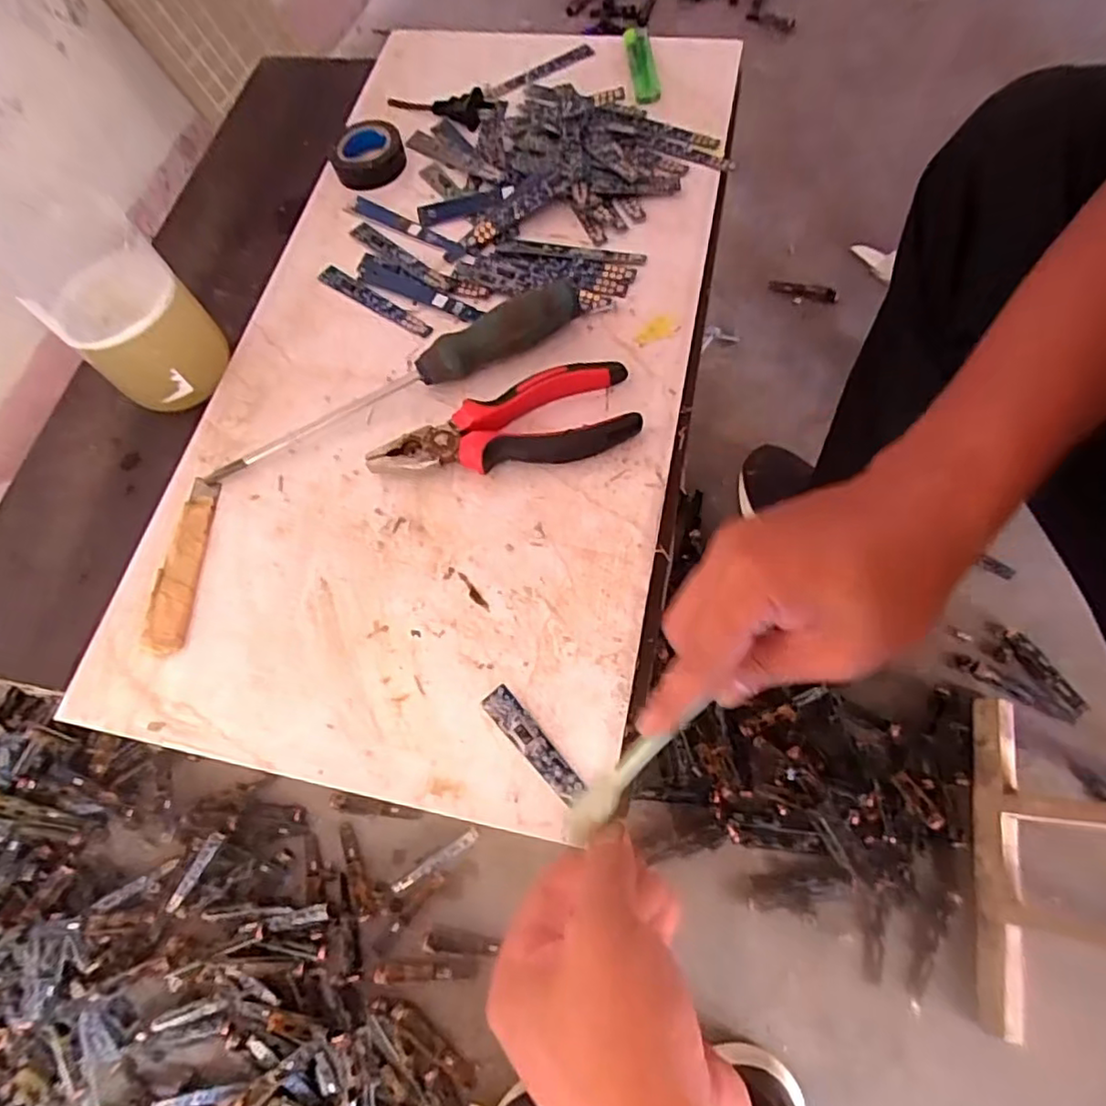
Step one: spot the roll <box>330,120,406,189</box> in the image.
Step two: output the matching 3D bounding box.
[{"bbox_3d":[-0.141,-0.304,0.489,0.054,0.020,0.054,-3,67,6],"label":"roll"}]

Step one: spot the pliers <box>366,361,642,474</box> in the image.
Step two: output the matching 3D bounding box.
[{"bbox_3d":[-0.029,-0.073,0.378,0.155,0.020,0.056,-15,66,1],"label":"pliers"}]

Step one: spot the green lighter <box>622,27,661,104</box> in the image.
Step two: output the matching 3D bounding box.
[{"bbox_3d":[0.069,-0.381,0.501,0.019,0.012,0.081,-8,66,4],"label":"green lighter"}]

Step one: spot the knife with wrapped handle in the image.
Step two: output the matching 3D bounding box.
[{"bbox_3d":[-0.216,0.006,0.374,0.023,0.006,0.106,-3,67,6],"label":"knife with wrapped handle"}]

